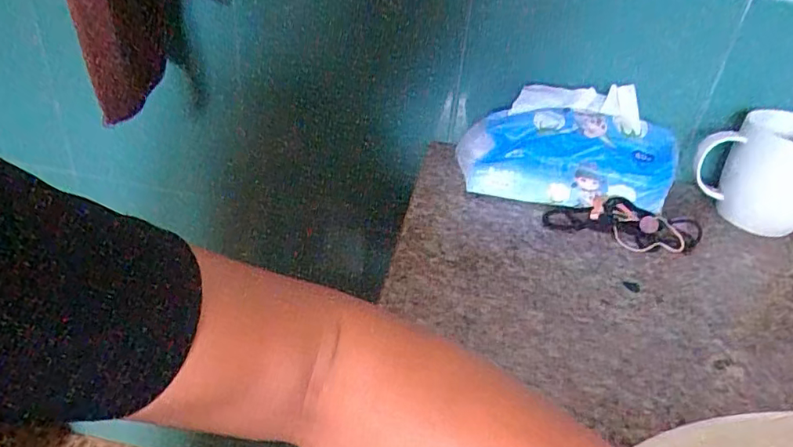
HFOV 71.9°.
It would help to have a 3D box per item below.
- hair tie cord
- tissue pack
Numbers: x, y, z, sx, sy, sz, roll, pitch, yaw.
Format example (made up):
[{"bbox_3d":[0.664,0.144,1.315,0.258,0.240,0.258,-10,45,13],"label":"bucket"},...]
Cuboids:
[{"bbox_3d":[0.210,0.001,0.501,0.139,0.022,0.055,8,34,6],"label":"hair tie cord"},{"bbox_3d":[0.165,-0.069,0.529,0.195,0.107,0.074,6,34,3],"label":"tissue pack"}]

